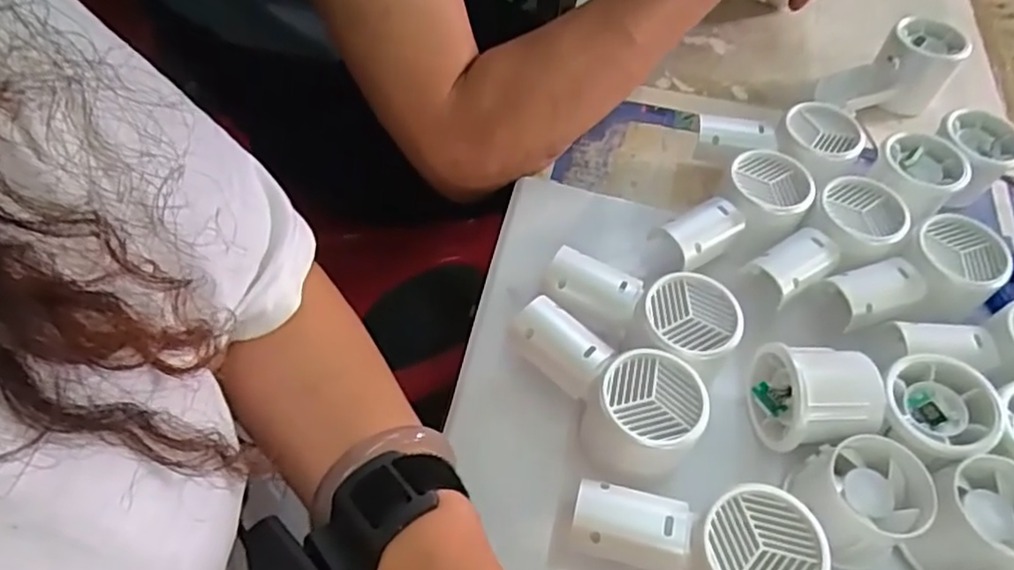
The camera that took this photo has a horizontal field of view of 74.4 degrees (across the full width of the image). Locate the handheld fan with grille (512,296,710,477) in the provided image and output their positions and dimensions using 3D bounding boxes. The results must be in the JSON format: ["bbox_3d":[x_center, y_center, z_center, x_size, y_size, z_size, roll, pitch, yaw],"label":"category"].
[{"bbox_3d":[0.053,0.052,0.365,0.061,0.041,0.113,-33,64,-24],"label":"handheld fan with grille"}]

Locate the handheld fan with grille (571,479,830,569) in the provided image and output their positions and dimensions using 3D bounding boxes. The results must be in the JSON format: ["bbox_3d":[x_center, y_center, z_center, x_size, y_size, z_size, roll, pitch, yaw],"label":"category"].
[{"bbox_3d":[0.090,0.126,0.323,0.113,0.047,0.054,4,54,17],"label":"handheld fan with grille"}]

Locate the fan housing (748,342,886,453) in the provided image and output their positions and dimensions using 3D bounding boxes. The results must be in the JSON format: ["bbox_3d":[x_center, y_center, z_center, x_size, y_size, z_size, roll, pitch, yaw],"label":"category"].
[{"bbox_3d":[0.169,0.064,0.368,0.055,0.042,0.052,5,55,-1],"label":"fan housing"}]

